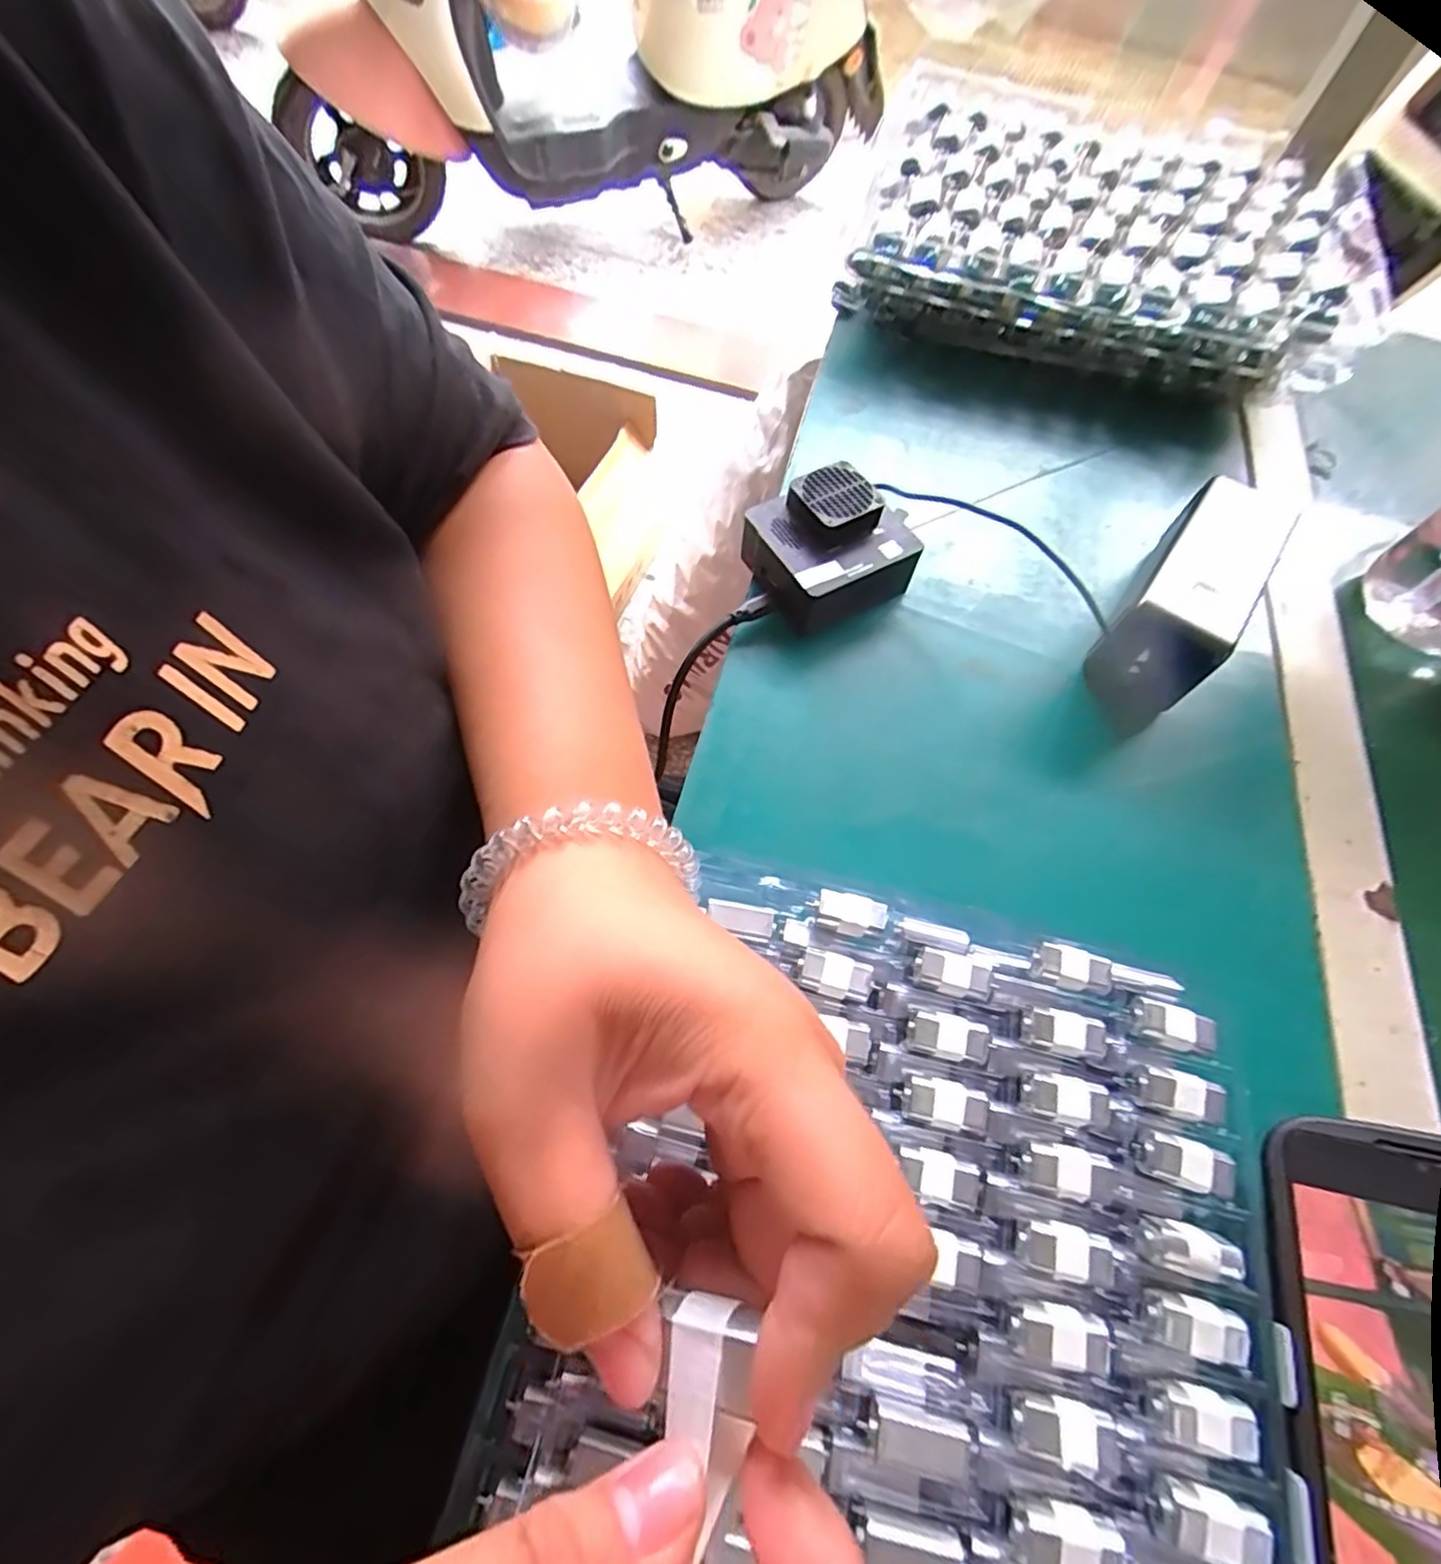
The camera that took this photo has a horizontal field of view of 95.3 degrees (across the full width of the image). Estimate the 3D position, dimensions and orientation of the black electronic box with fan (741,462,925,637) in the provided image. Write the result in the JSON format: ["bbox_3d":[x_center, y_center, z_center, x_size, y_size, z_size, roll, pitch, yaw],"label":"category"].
[{"bbox_3d":[0.061,-0.131,0.363,0.074,0.045,0.074,-29,70,-18],"label":"black electronic box with fan"}]

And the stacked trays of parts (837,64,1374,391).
[{"bbox_3d":[0.296,-0.425,0.515,0.341,0.068,0.302,18,64,4],"label":"stacked trays of parts"}]

